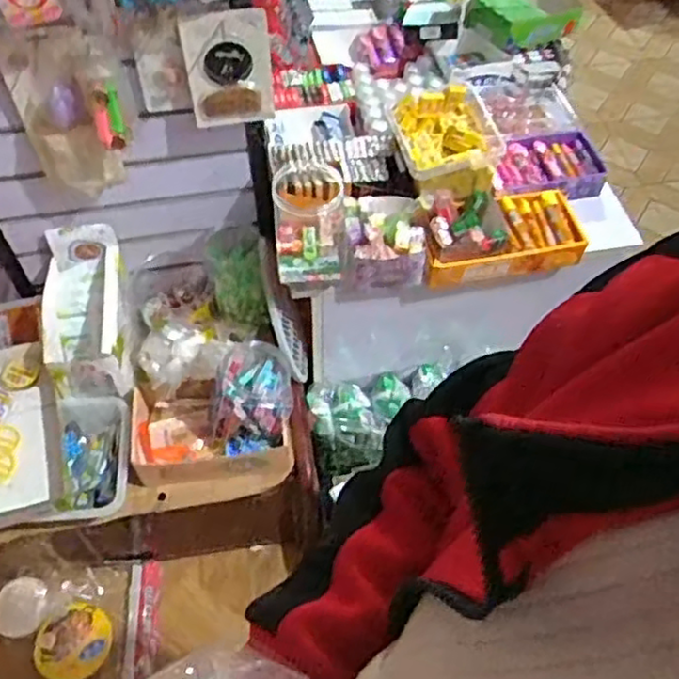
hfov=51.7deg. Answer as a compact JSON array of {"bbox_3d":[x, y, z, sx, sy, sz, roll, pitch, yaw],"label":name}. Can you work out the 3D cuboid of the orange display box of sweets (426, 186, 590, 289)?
[{"bbox_3d":[0.254,-0.167,1.105,0.265,0.091,0.131,-10,55,-7],"label":"orange display box of sweets"}]

